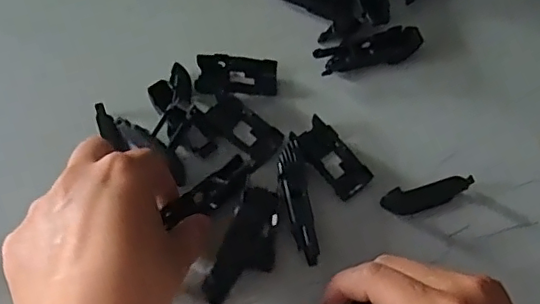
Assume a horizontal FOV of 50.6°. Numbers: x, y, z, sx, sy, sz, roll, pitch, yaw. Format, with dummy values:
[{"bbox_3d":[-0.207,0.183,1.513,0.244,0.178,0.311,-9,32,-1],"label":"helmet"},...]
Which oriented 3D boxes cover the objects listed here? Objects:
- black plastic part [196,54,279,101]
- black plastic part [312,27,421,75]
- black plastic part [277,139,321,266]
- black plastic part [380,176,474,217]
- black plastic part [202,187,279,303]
[{"bbox_3d":[-0.021,-0.049,0.376,0.052,0.012,0.026,2,62,-2],"label":"black plastic part"},{"bbox_3d":[0.067,-0.069,0.389,0.070,0.014,0.020,-13,64,-10],"label":"black plastic part"},{"bbox_3d":[0.015,0.028,0.332,0.016,0.017,0.070,-6,63,-6],"label":"black plastic part"},{"bbox_3d":[0.094,0.026,0.341,0.054,0.012,0.015,-15,64,-10],"label":"black plastic part"},{"bbox_3d":[-0.011,0.053,0.324,0.030,0.009,0.071,21,63,8],"label":"black plastic part"}]

